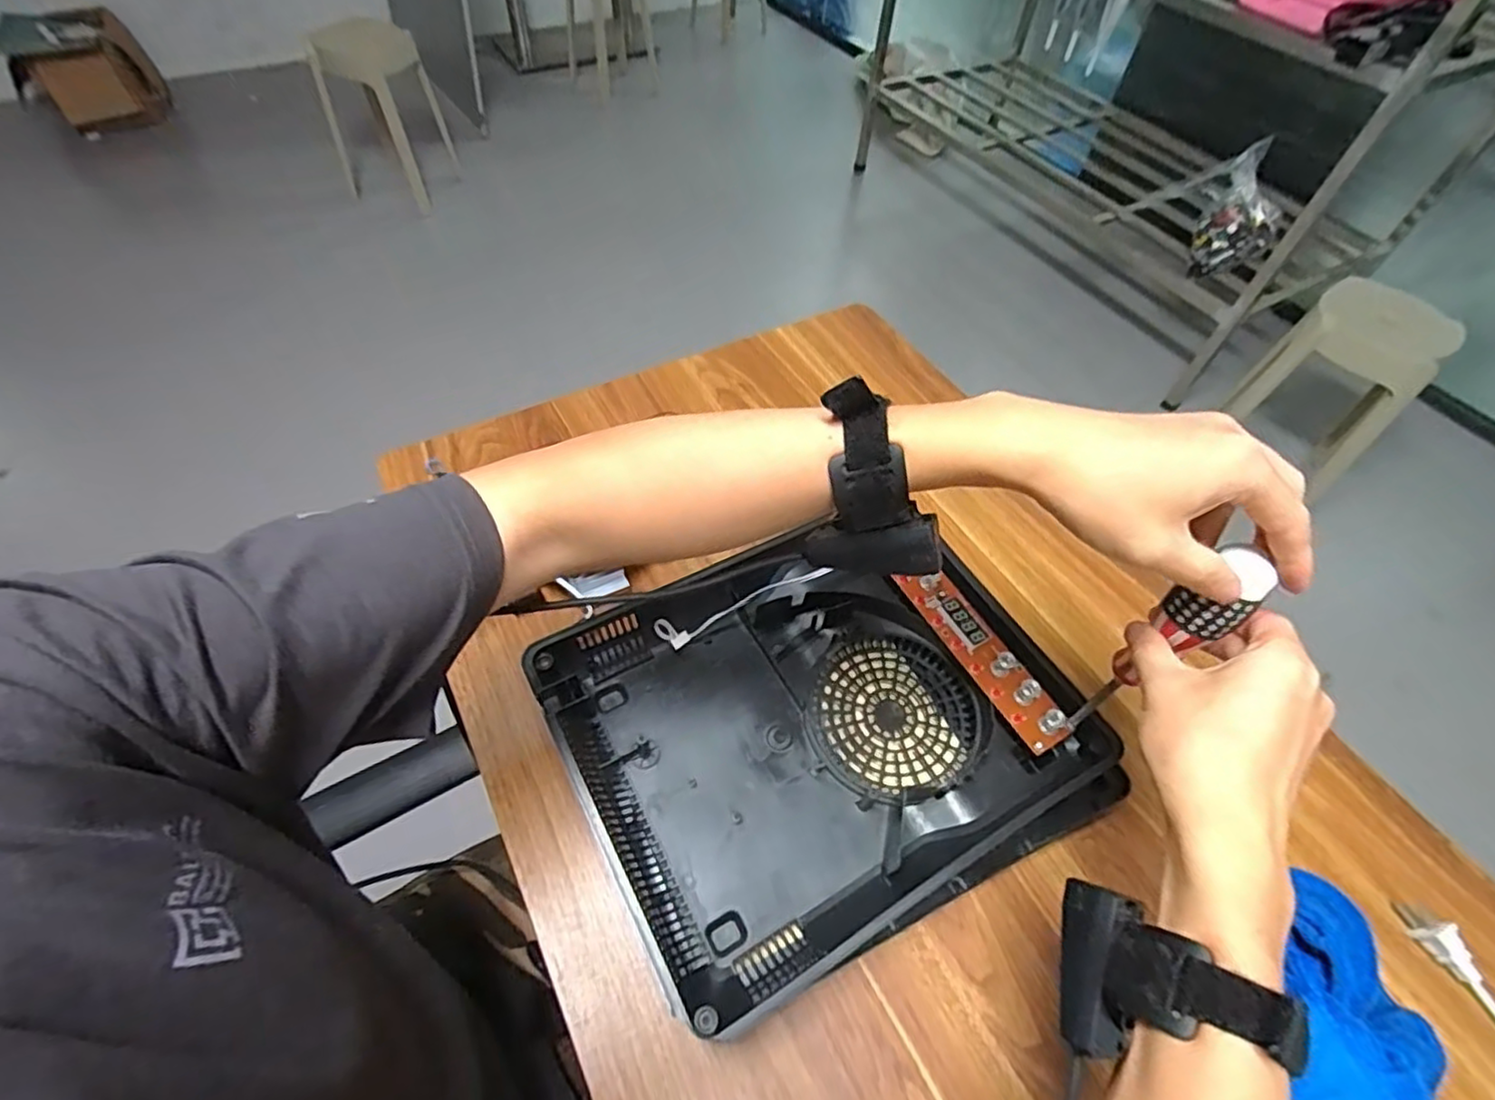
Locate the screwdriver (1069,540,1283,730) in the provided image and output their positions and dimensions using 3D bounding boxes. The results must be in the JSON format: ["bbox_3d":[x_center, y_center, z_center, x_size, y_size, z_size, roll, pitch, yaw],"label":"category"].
[{"bbox_3d":[0.239,0.062,0.397,0.026,0.183,0.031,-30,62,-21],"label":"screwdriver"}]

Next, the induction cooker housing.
[{"bbox_3d":[0.052,0.121,0.483,0.346,0.050,0.285,-23,61,-16],"label":"induction cooker housing"}]

